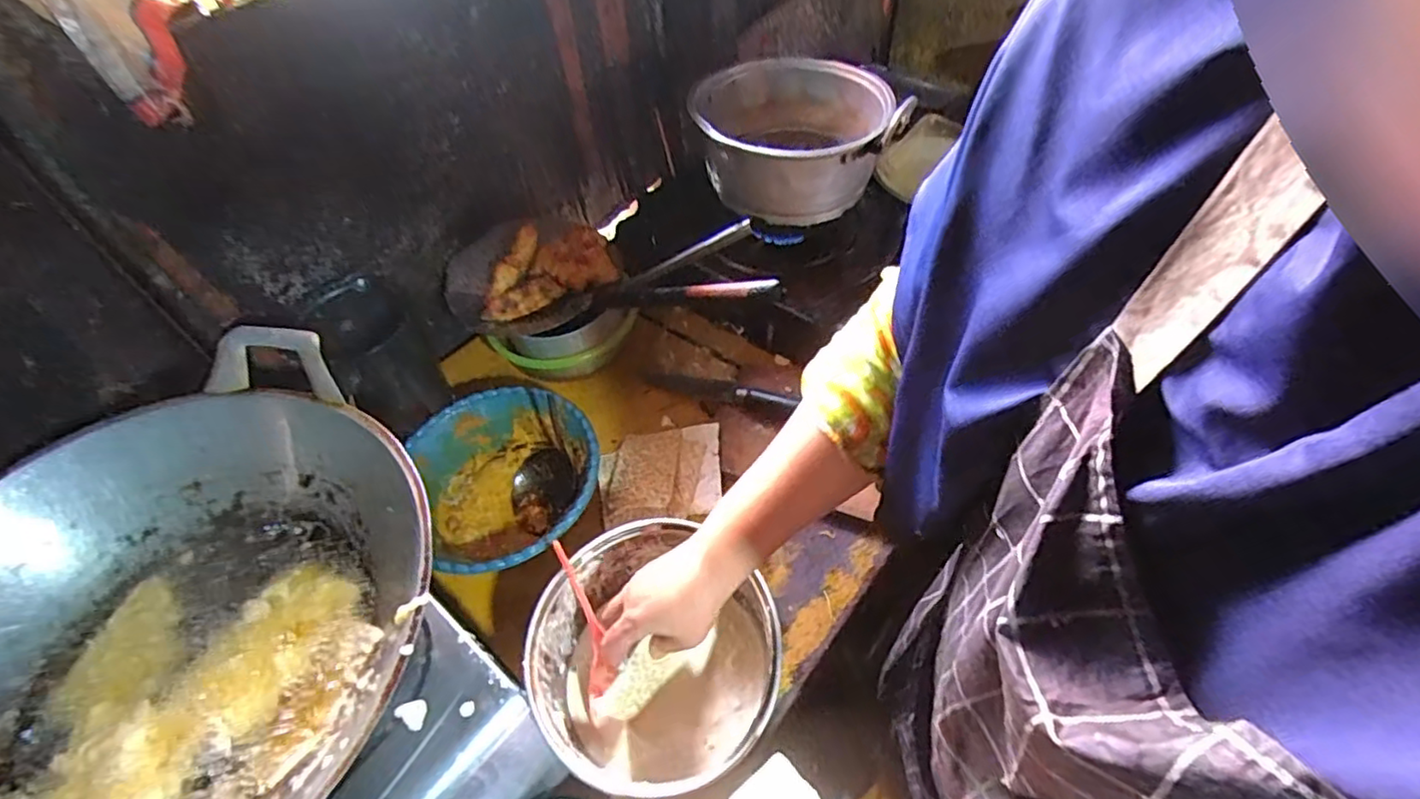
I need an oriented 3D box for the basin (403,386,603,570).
[{"bbox_3d":[-0.218,0.091,0.685,0.201,0.068,0.215,-2,50,3],"label":"basin"}]

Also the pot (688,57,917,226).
[{"bbox_3d":[0.103,-0.331,0.804,0.230,0.114,0.255,-11,50,-5],"label":"pot"}]

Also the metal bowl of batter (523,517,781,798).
[{"bbox_3d":[-0.043,0.225,0.544,0.199,0.110,0.192,-2,50,3],"label":"metal bowl of batter"}]

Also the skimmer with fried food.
[{"bbox_3d":[-0.110,-0.160,0.730,0.428,0.089,0.195,0,48,26],"label":"skimmer with fried food"}]

